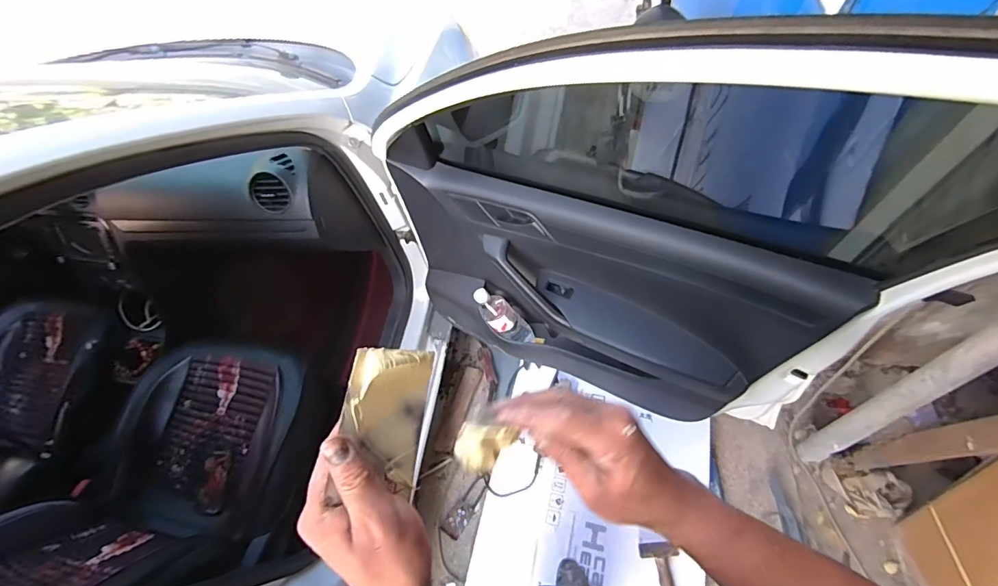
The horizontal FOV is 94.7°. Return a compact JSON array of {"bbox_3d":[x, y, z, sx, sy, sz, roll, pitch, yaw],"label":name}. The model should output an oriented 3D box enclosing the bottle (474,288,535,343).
[{"bbox_3d":[0.008,0.060,1.147,0.065,0.208,0.073,-13,52,34],"label":"bottle"}]

